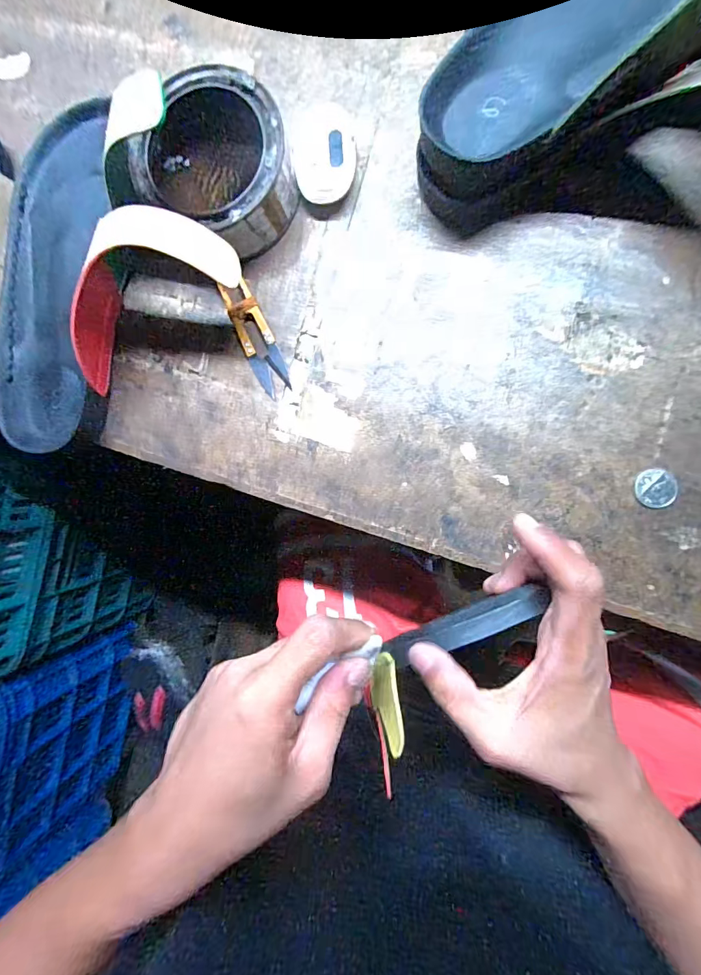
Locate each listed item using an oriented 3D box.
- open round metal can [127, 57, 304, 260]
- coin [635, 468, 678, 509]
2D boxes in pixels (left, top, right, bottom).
[{"bbox_3d":[-0.087,-0.219,0.288,0.099,0.045,0.098,0,91,8],"label":"open round metal can"},{"bbox_3d":[0.195,0.001,0.268,0.023,0.004,0.024,-1,91,8],"label":"coin"}]

